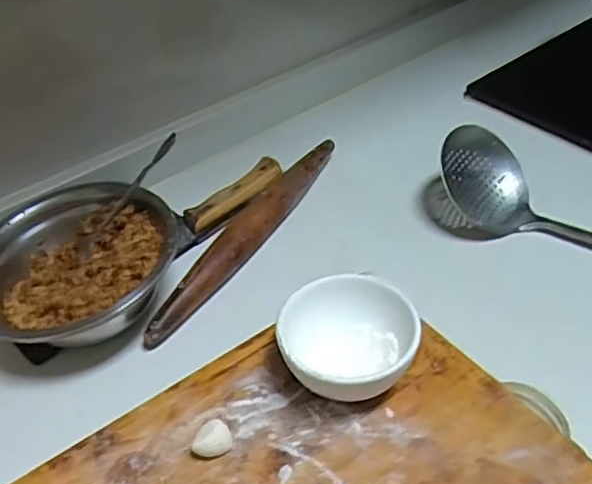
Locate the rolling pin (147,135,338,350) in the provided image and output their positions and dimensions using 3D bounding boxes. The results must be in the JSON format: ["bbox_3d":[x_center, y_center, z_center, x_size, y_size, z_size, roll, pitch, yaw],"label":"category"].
[{"bbox_3d":[-0.041,-0.016,0.594,0.033,0.028,0.297,19,47,24],"label":"rolling pin"}]

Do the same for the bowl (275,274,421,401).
[{"bbox_3d":[0.037,0.070,0.446,0.092,0.053,0.100,-2,42,2],"label":"bowl"}]

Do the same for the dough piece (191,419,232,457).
[{"bbox_3d":[-0.056,0.135,0.422,0.026,0.021,0.018,-21,45,-18],"label":"dough piece"}]

